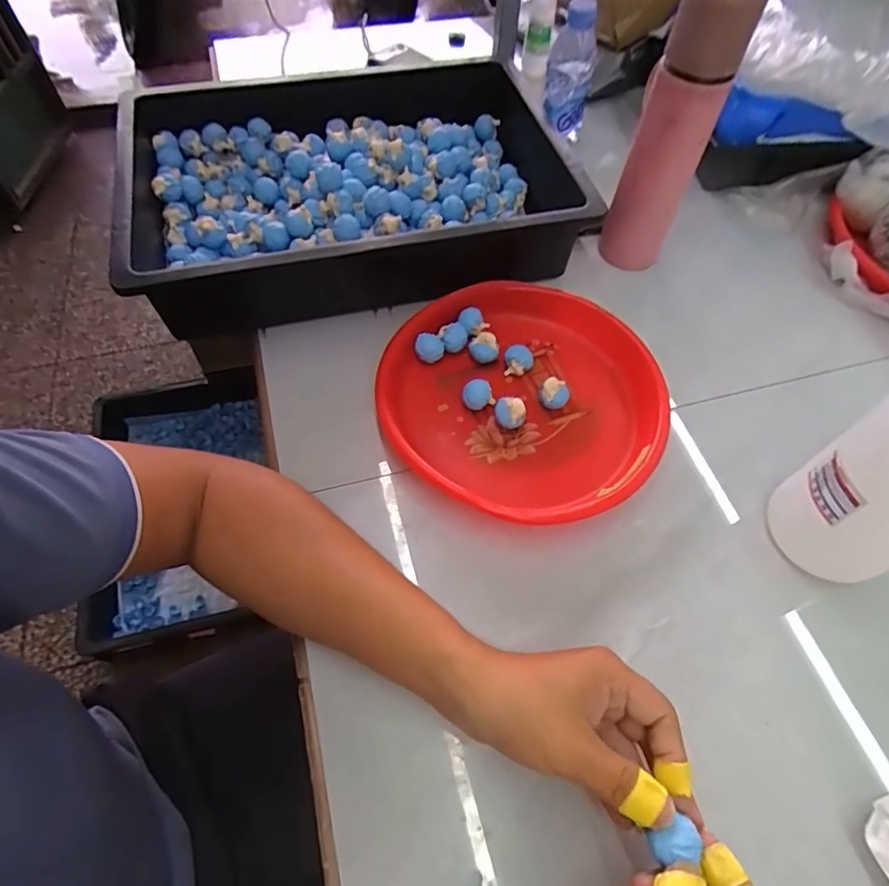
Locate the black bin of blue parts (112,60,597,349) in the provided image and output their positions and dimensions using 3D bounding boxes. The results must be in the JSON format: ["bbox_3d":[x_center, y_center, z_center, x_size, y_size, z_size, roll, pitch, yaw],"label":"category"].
[{"bbox_3d":[-0.098,-0.275,0.597,0.455,0.099,0.305,-12,60,-9],"label":"black bin of blue parts"}]

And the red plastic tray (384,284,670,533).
[{"bbox_3d":[0.074,-0.046,0.503,0.243,0.033,0.253,37,65,19],"label":"red plastic tray"}]

